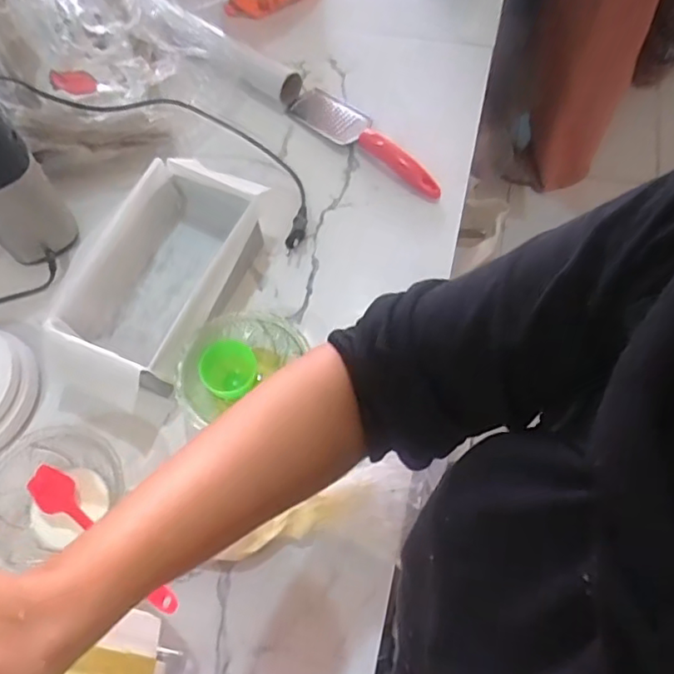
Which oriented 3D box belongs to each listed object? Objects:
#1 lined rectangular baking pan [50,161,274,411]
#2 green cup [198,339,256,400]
[{"bbox_3d":[-0.178,-0.065,0.600,0.147,0.074,0.243,21,66,13],"label":"lined rectangular baking pan"},{"bbox_3d":[-0.105,0.033,0.577,0.054,0.038,0.047,-39,68,-15],"label":"green cup"}]

